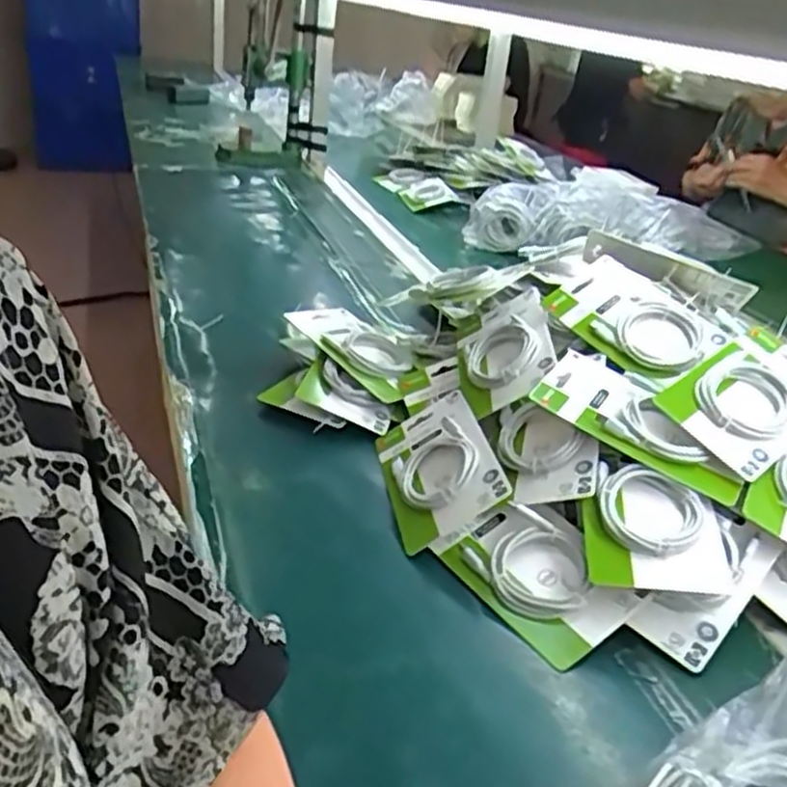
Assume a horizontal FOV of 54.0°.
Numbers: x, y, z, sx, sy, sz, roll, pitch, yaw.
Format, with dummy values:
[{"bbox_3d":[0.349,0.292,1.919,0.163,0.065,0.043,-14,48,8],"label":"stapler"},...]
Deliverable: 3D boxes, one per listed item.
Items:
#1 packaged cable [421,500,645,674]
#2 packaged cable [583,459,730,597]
[{"bbox_3d":[0.112,0.134,0.600,0.102,0.023,0.145,-35,47,-17],"label":"packaged cable"},{"bbox_3d":[0.200,0.102,0.594,0.101,0.023,0.107,3,46,5],"label":"packaged cable"}]

